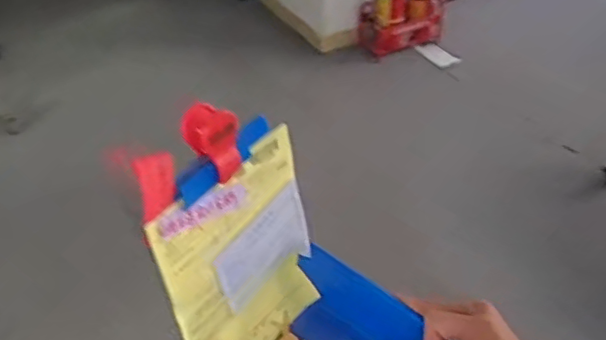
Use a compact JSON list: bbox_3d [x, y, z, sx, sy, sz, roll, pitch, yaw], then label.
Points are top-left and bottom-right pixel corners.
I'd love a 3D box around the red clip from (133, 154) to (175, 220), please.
[{"bbox_3d":[-0.096,0.010,0.392,0.024,0.043,0.007,-13,23,-20],"label":"red clip"}]

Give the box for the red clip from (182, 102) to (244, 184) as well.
[{"bbox_3d":[-0.065,-0.020,0.421,0.037,0.048,0.026,34,55,30],"label":"red clip"}]

